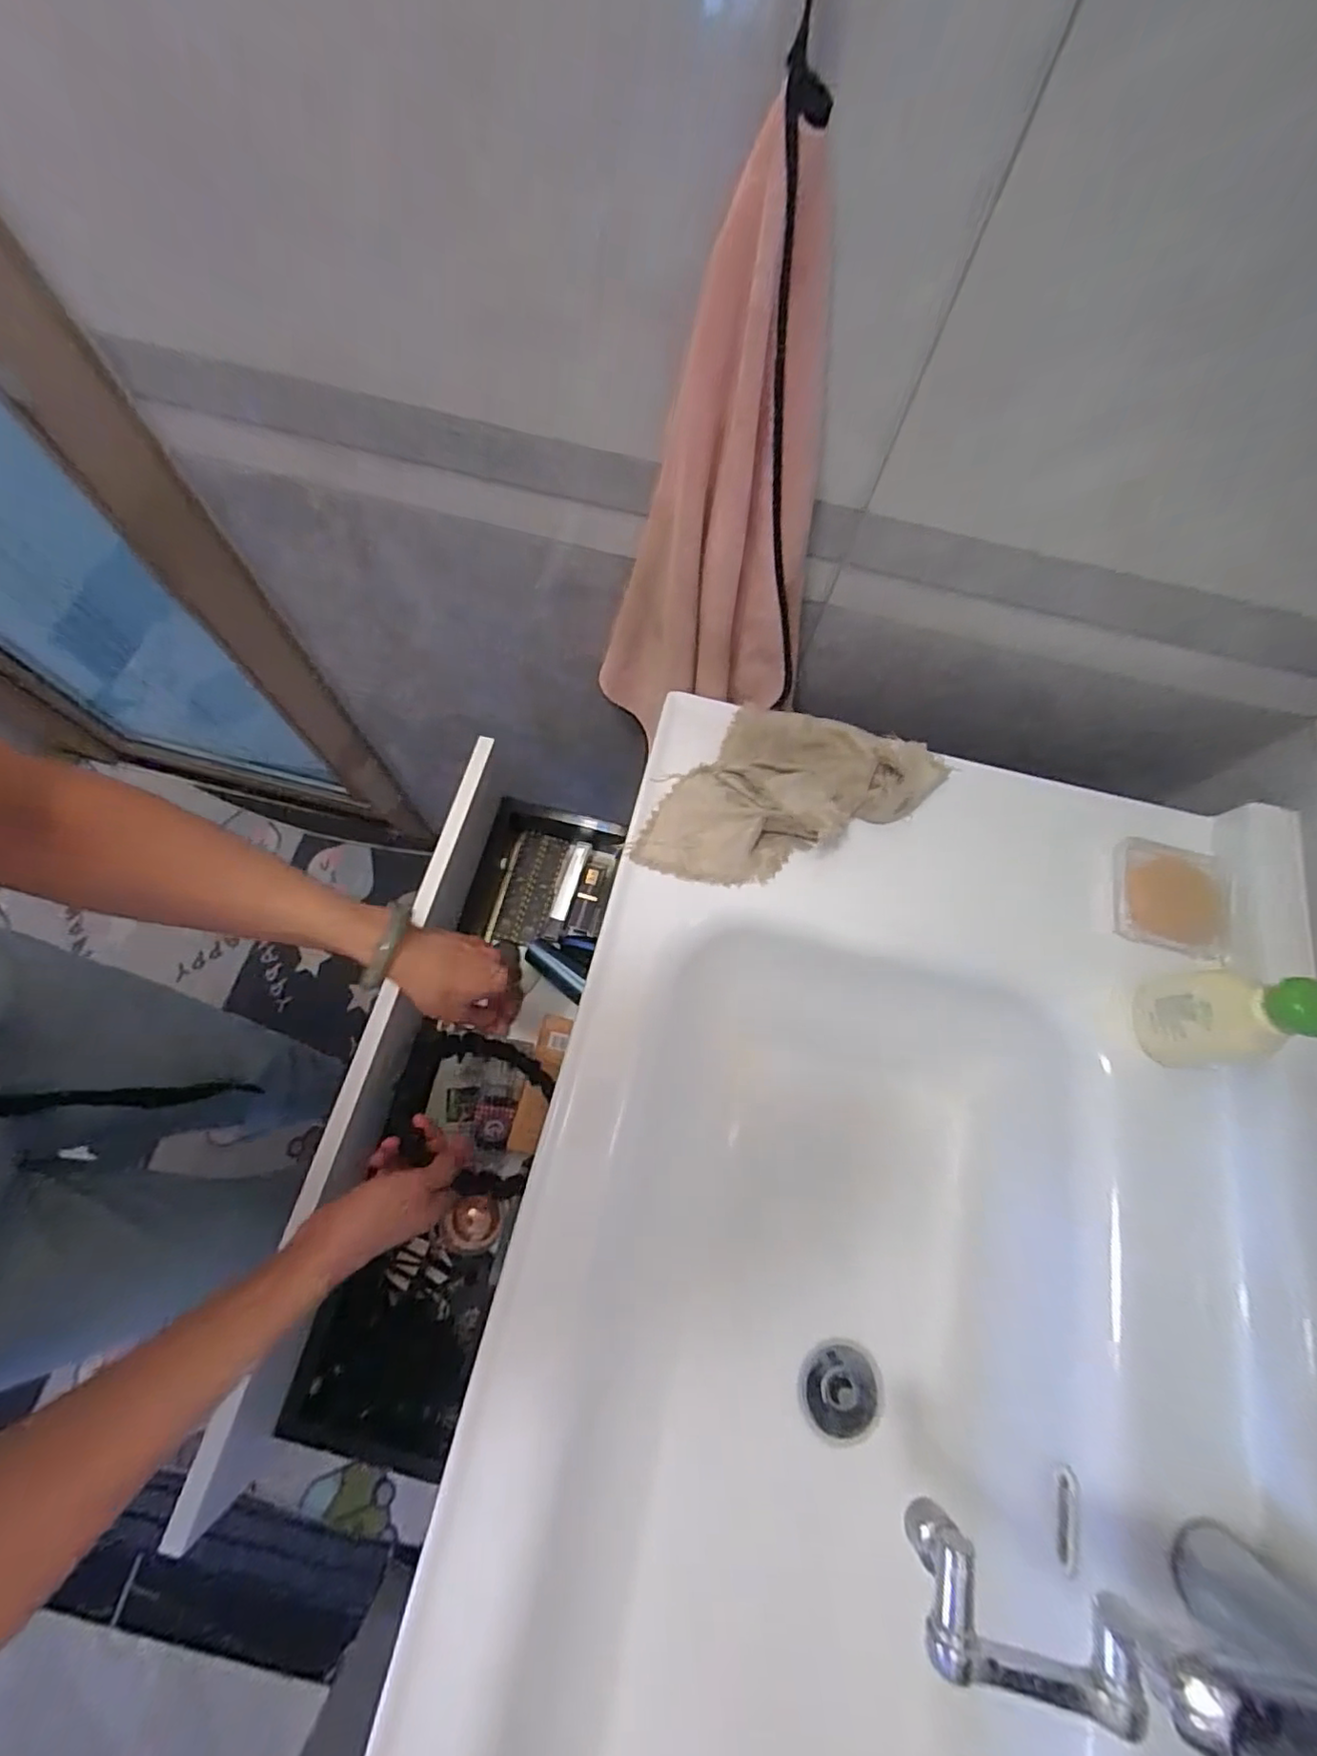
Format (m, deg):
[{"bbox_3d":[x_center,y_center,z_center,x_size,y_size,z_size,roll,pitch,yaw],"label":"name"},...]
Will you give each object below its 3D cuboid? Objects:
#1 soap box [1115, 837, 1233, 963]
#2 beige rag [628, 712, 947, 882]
[{"bbox_3d":[0.405,0.016,0.491,0.081,0.018,0.084,19,71,3],"label":"soap box"},{"bbox_3d":[0.104,-0.062,0.485,0.161,0.032,0.206,36,74,11],"label":"beige rag"}]

